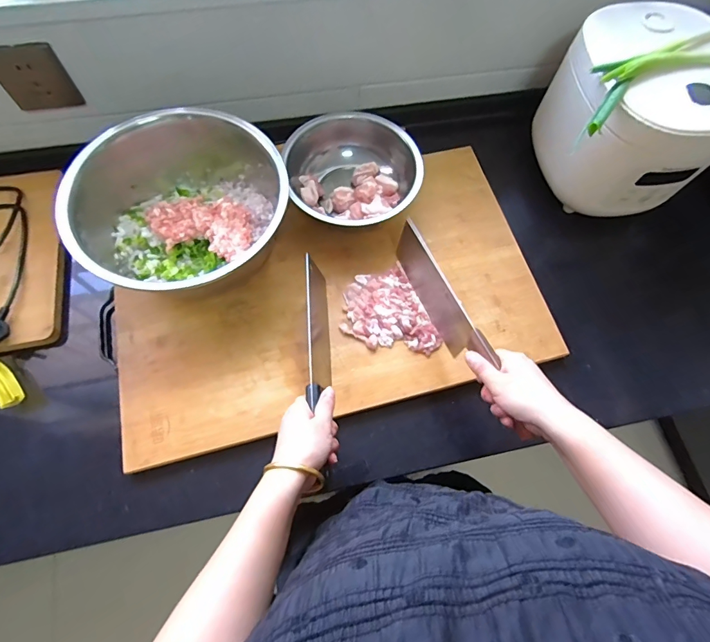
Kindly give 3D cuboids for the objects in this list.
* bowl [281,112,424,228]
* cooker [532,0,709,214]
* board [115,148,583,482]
[{"bbox_3d":[-0.001,-0.220,0.605,0.199,0.087,0.165,-12,70,-7],"label":"bowl"},{"bbox_3d":[0.405,-0.301,0.591,0.215,0.181,0.222,7,69,0],"label":"cooker"},{"bbox_3d":[-0.034,-0.047,0.573,0.588,0.024,0.347,-14,70,-7],"label":"board"}]

